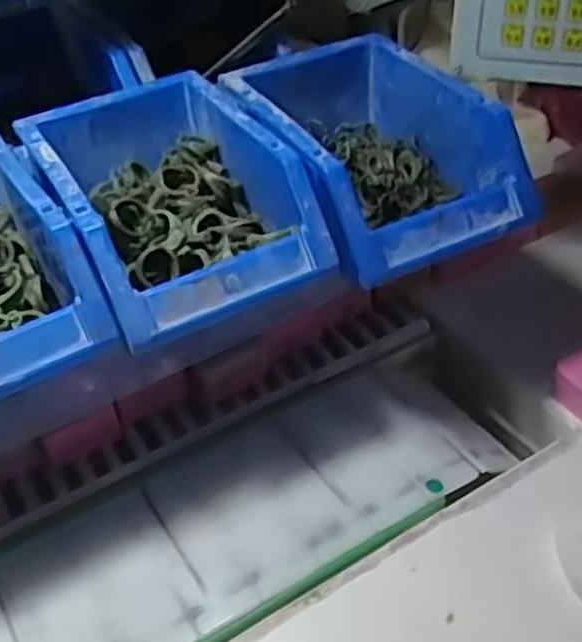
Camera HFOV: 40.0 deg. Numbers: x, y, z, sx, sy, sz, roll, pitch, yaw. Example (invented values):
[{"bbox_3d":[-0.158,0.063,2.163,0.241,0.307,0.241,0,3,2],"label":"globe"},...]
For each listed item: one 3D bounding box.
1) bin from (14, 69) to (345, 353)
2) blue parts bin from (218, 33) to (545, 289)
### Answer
[{"bbox_3d":[-0.070,-0.070,0.467,0.124,0.066,0.179,-22,43,-19],"label":"bin"},{"bbox_3d":[0.048,-0.105,0.492,0.122,0.062,0.182,-23,43,-20],"label":"blue parts bin"}]

